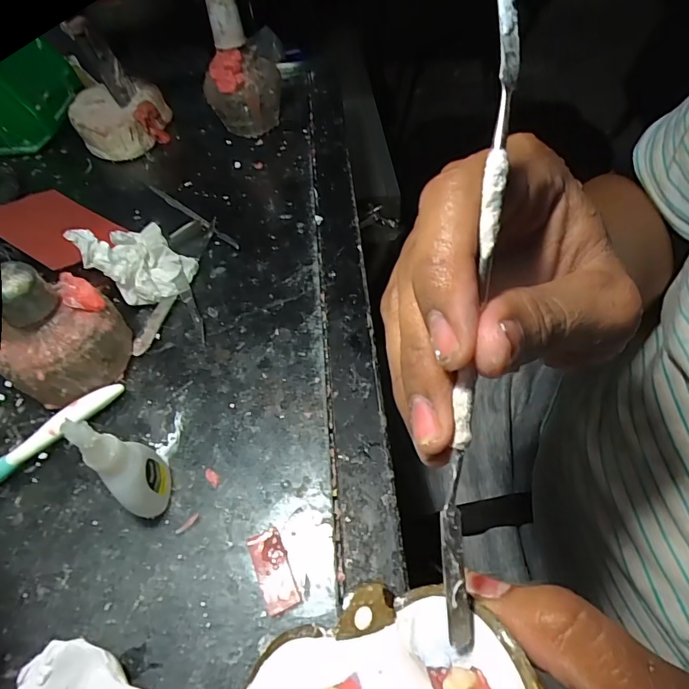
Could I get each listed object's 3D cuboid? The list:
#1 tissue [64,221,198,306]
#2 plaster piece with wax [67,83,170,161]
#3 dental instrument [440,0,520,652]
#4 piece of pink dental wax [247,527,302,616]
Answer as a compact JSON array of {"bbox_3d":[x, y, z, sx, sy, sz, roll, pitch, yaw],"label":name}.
[{"bbox_3d":[-0.149,-0.062,0.333,0.067,0.053,0.046,-28,58,-14],"label":"tissue"},{"bbox_3d":[-0.228,-0.227,0.465,0.086,0.047,0.075,-9,55,-2],"label":"plaster piece with wax"},{"bbox_3d":[0.039,-0.009,0.126,0.010,0.008,0.184,6,91,9],"label":"dental instrument"},{"bbox_3d":[-0.037,0.116,0.235,0.018,0.004,0.040,-24,57,-12],"label":"piece of pink dental wax"}]

